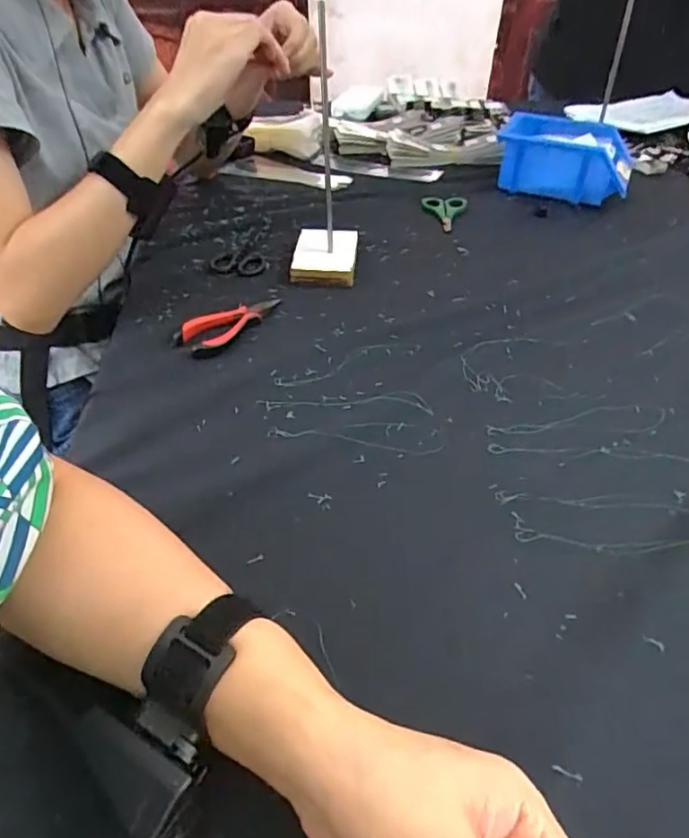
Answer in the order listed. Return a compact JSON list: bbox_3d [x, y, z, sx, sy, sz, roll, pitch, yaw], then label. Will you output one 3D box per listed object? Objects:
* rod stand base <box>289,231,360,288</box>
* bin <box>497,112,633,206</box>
[{"bbox_3d":[-0.022,-0.185,0.644,0.070,0.021,0.097,4,43,3],"label":"rod stand base"},{"bbox_3d":[0.319,-0.377,0.825,0.190,0.077,0.126,12,44,11],"label":"bin"}]

